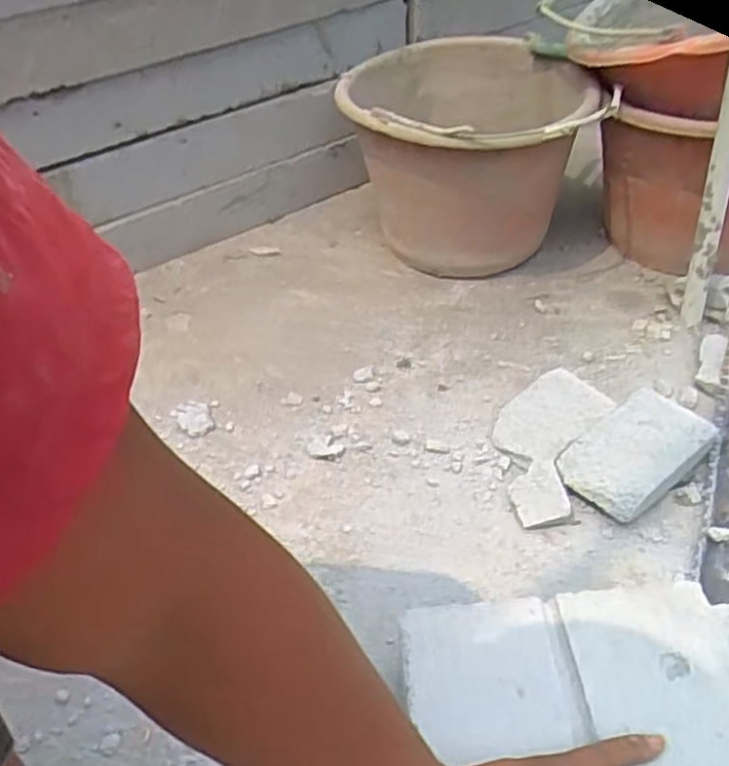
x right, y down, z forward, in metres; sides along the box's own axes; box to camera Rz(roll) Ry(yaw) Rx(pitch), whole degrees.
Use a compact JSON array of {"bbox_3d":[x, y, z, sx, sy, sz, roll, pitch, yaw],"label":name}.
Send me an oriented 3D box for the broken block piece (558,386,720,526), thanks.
[{"bbox_3d":[0.233,0.062,0.621,0.131,0.046,0.080,-30,49,-25],"label":"broken block piece"}]

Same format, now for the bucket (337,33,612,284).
[{"bbox_3d":[0.112,-0.249,0.848,0.239,0.209,0.270,-10,43,-6],"label":"bucket"}]

